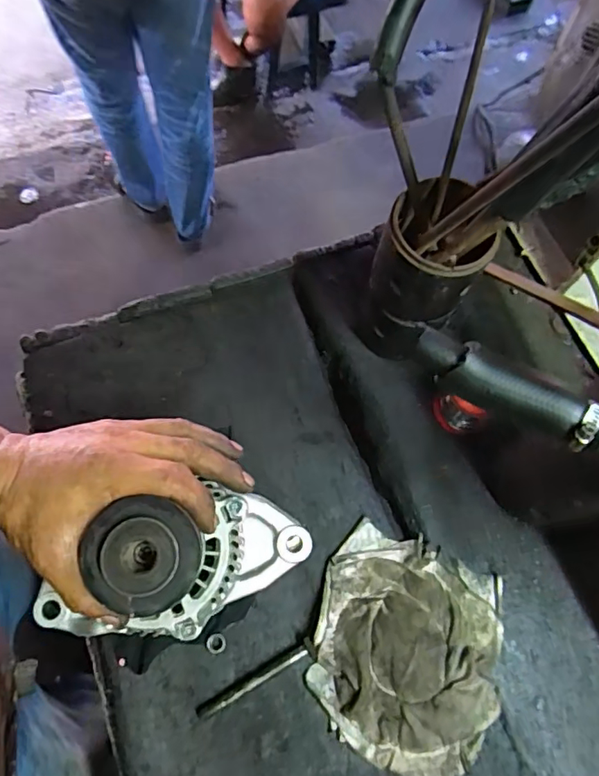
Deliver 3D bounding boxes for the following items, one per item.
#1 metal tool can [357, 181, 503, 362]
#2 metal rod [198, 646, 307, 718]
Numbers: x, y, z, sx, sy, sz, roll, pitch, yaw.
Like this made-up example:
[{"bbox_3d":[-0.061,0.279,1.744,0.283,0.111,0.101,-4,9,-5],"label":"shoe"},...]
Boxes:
[{"bbox_3d":[0.102,-0.088,0.465,0.085,0.194,0.077,13,68,6],"label":"metal tool can"},{"bbox_3d":[-0.037,0.238,0.436,0.098,0.010,0.010,-25,73,-14],"label":"metal rod"}]

